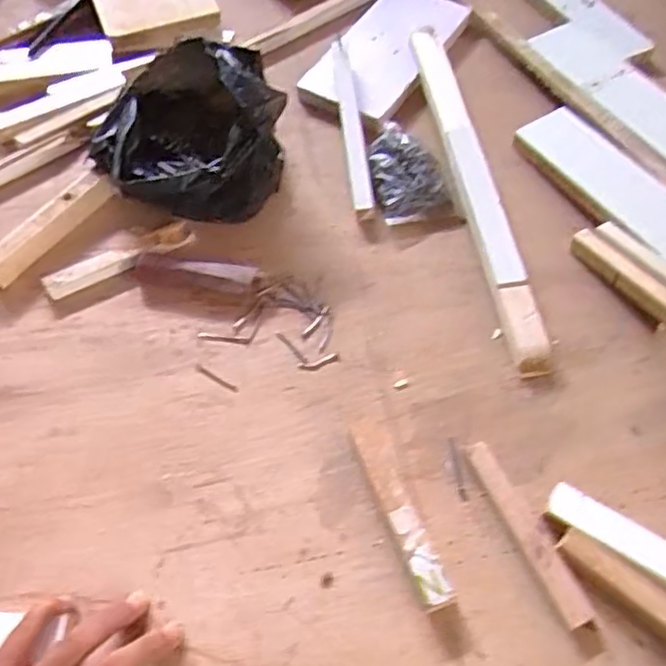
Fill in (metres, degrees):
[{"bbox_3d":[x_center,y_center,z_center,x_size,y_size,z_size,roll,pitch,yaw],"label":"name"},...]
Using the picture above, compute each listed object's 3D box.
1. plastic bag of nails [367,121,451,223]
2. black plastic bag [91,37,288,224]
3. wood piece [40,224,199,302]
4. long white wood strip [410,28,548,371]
[{"bbox_3d":[0.068,-0.157,0.647,0.067,0.033,0.109,-9,61,-5],"label":"plastic bag of nails"},{"bbox_3d":[-0.136,-0.184,0.621,0.161,0.105,0.167,-27,64,-14],"label":"black plastic bag"},{"bbox_3d":[-0.191,-0.066,0.601,0.133,0.014,0.027,-25,61,-15],"label":"wood piece"},{"bbox_3d":[0.134,-0.141,0.627,0.034,0.019,0.380,-9,66,-7],"label":"long white wood strip"}]

